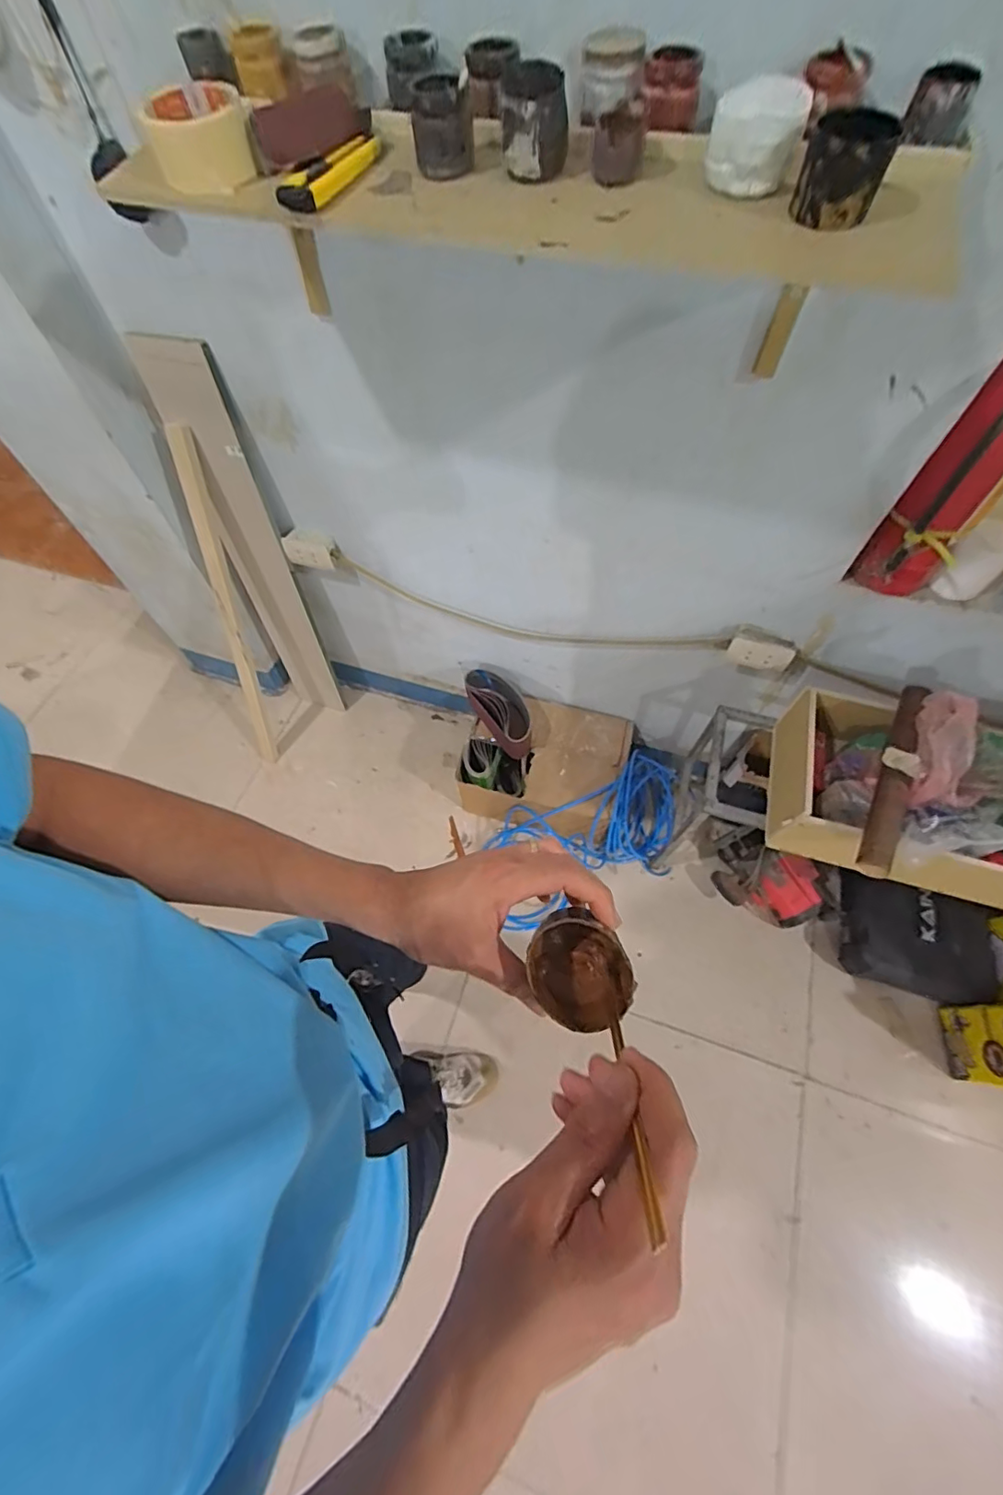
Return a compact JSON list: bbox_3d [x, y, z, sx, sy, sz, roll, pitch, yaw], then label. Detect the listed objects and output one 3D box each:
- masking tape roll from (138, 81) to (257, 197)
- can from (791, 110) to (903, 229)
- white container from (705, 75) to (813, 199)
[{"bbox_3d":[-0.301,-0.607,0.529,0.096,0.056,0.107,-19,63,-9],"label":"masking tape roll"},{"bbox_3d":[0.279,-0.479,0.435,0.068,0.060,0.073,21,64,12],"label":"can"},{"bbox_3d":[0.218,-0.526,0.456,0.074,0.054,0.072,17,63,10],"label":"white container"}]

